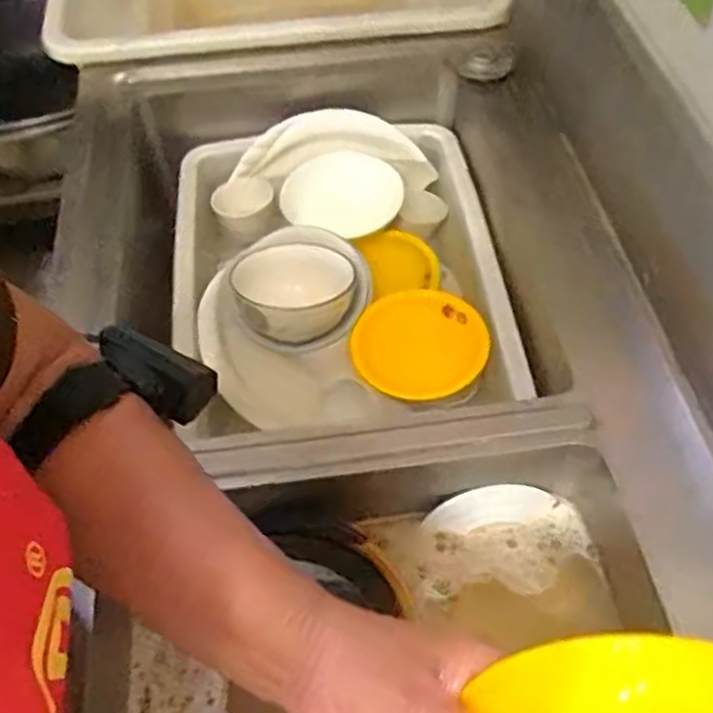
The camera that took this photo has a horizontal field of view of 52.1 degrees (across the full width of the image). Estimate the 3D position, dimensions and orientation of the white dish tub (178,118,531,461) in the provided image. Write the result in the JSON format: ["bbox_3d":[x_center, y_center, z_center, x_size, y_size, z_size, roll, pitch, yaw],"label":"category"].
[{"bbox_3d":[-0.025,-0.119,0.865,0.352,0.089,0.405,-5,53,0],"label":"white dish tub"}]

